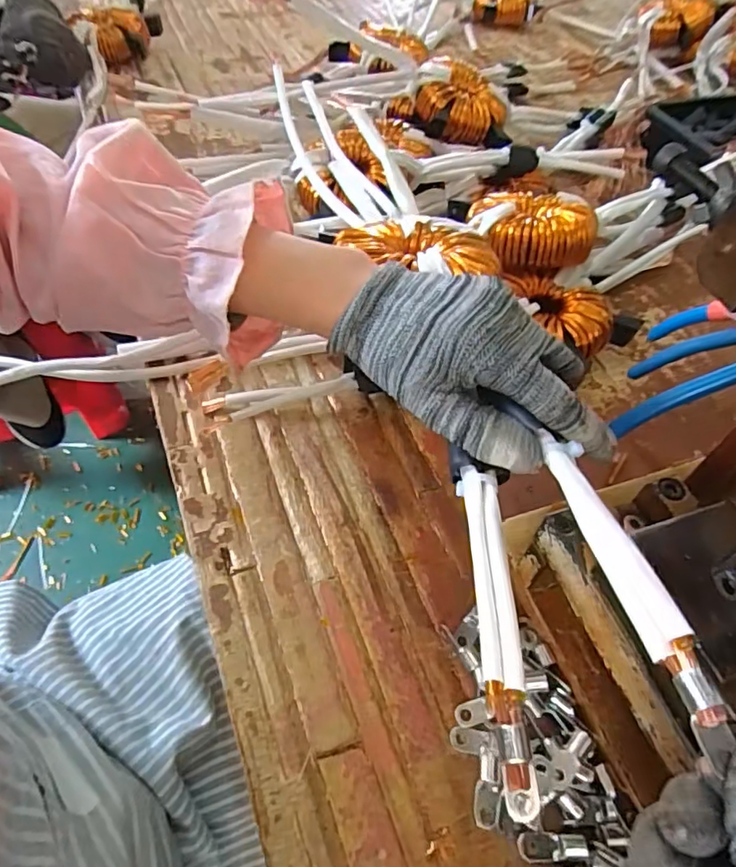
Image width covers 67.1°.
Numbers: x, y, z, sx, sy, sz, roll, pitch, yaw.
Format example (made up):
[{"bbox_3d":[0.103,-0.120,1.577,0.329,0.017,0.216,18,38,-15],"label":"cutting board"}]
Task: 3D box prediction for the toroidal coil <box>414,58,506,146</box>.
[{"bbox_3d":[0.108,-0.381,0.635,0.102,0.053,0.108,9,53,3],"label":"toroidal coil"}]

